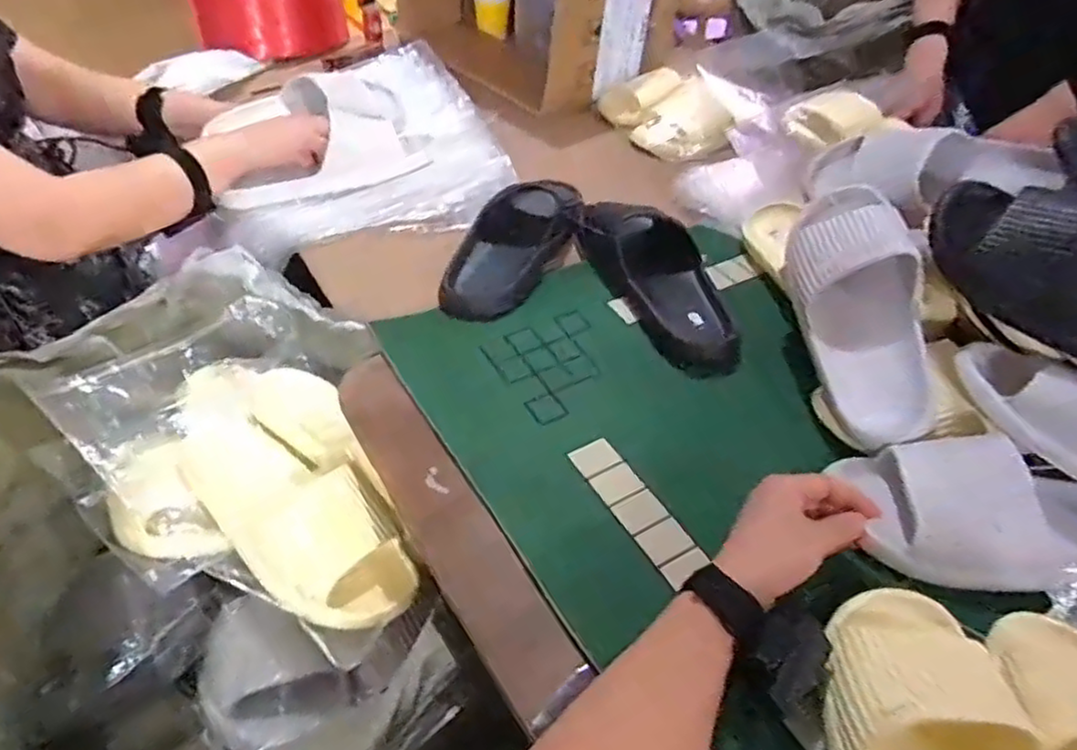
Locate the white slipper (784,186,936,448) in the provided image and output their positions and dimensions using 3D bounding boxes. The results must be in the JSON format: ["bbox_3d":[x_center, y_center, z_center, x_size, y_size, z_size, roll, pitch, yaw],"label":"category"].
[{"bbox_3d":[0.306,-0.065,0.647,0.118,0.084,0.265,0,68,-5],"label":"white slipper"}]

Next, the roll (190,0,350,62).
[{"bbox_3d":[-0.472,-0.668,1.239,0.249,0.135,0.204,-6,44,-11],"label":"roll"}]

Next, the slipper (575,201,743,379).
[{"bbox_3d":[0.130,-0.108,0.751,0.100,0.059,0.267,-18,47,-22],"label":"slipper"}]

